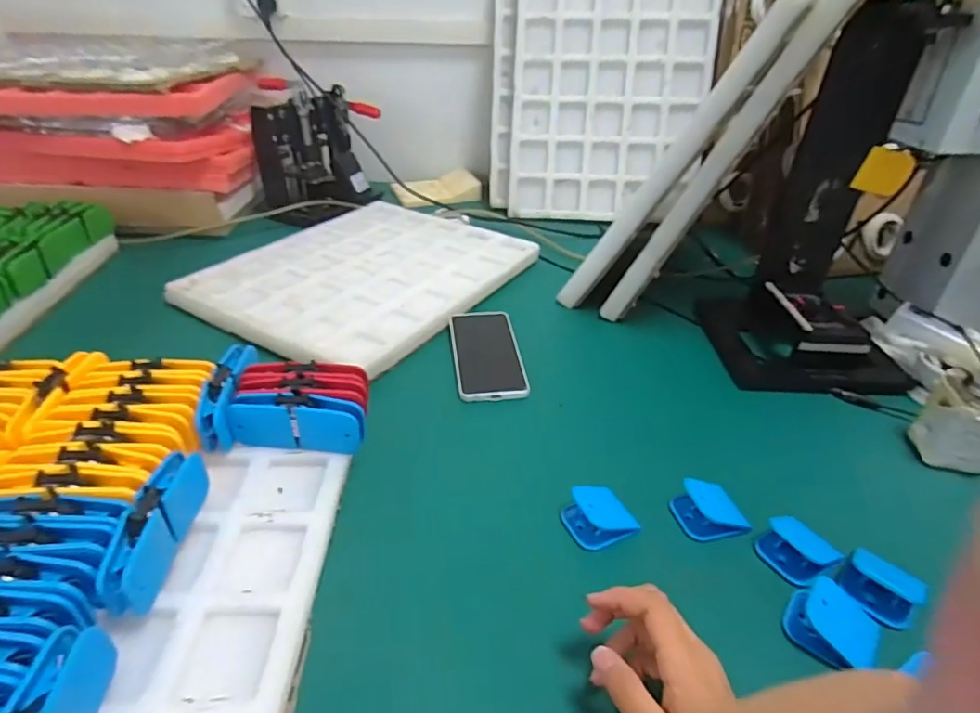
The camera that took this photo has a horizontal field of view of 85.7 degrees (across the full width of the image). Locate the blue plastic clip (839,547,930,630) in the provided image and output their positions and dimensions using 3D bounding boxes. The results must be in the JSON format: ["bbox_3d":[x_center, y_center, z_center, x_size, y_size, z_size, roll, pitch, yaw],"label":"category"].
[{"bbox_3d":[0.299,0.176,0.406,0.044,0.024,0.049,-24,43,-32],"label":"blue plastic clip"}]

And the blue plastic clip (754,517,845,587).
[{"bbox_3d":[0.248,0.158,0.428,0.040,0.025,0.050,-18,40,-26],"label":"blue plastic clip"}]

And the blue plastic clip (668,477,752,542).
[{"bbox_3d":[0.191,0.131,0.455,0.052,0.033,0.045,-5,36,-10],"label":"blue plastic clip"}]

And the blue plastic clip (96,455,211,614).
[{"bbox_3d":[-0.234,0.120,0.373,0.022,0.048,0.115,-1,35,-4],"label":"blue plastic clip"}]

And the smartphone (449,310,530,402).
[{"bbox_3d":[-0.004,-0.008,0.650,0.080,0.005,0.173,-3,35,-7],"label":"smartphone"}]

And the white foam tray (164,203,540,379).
[{"bbox_3d":[-0.187,-0.131,0.801,0.366,0.024,0.442,22,40,26],"label":"white foam tray"}]

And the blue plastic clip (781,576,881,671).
[{"bbox_3d":[0.244,0.190,0.375,0.058,0.028,0.049,25,41,28],"label":"blue plastic clip"}]

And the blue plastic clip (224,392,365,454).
[{"bbox_3d":[-0.170,0.059,0.470,0.113,0.044,0.027,4,35,2],"label":"blue plastic clip"}]

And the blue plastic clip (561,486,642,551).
[{"bbox_3d":[0.093,0.134,0.448,0.055,0.031,0.042,-10,37,-16],"label":"blue plastic clip"}]

